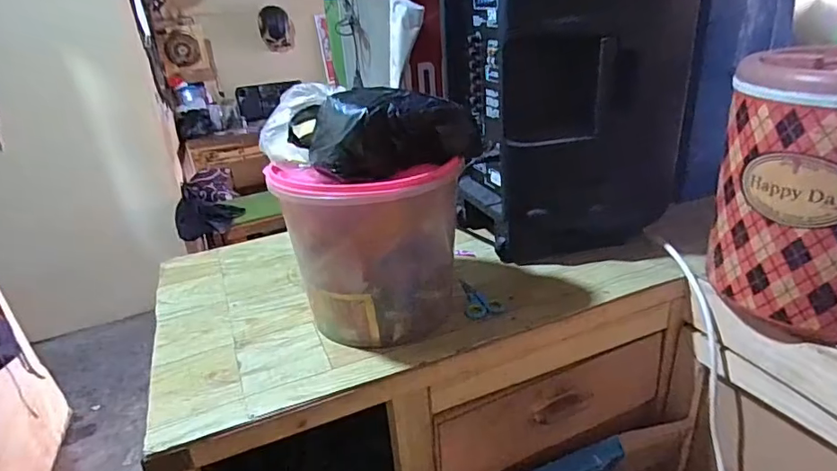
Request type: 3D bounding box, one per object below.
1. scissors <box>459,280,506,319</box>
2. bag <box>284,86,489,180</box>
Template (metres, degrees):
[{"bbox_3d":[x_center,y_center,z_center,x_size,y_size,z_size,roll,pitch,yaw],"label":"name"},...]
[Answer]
[{"bbox_3d":[0.091,0.091,0.795,0.055,0.011,0.108,-9,26,-6],"label":"scissors"},{"bbox_3d":[-0.032,-0.133,0.649,0.234,0.091,0.096,-13,27,-13],"label":"bag"}]

